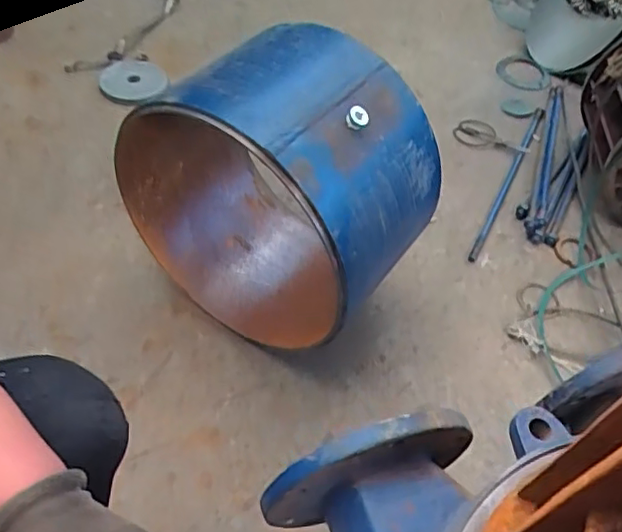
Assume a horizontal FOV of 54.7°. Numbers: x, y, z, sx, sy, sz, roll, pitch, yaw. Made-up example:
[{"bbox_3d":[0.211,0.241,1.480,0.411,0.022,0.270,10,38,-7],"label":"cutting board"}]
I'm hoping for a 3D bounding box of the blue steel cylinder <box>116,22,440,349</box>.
[{"bbox_3d":[-0.043,-0.103,0.925,0.400,0.447,0.290,32,55,19],"label":"blue steel cylinder"}]

